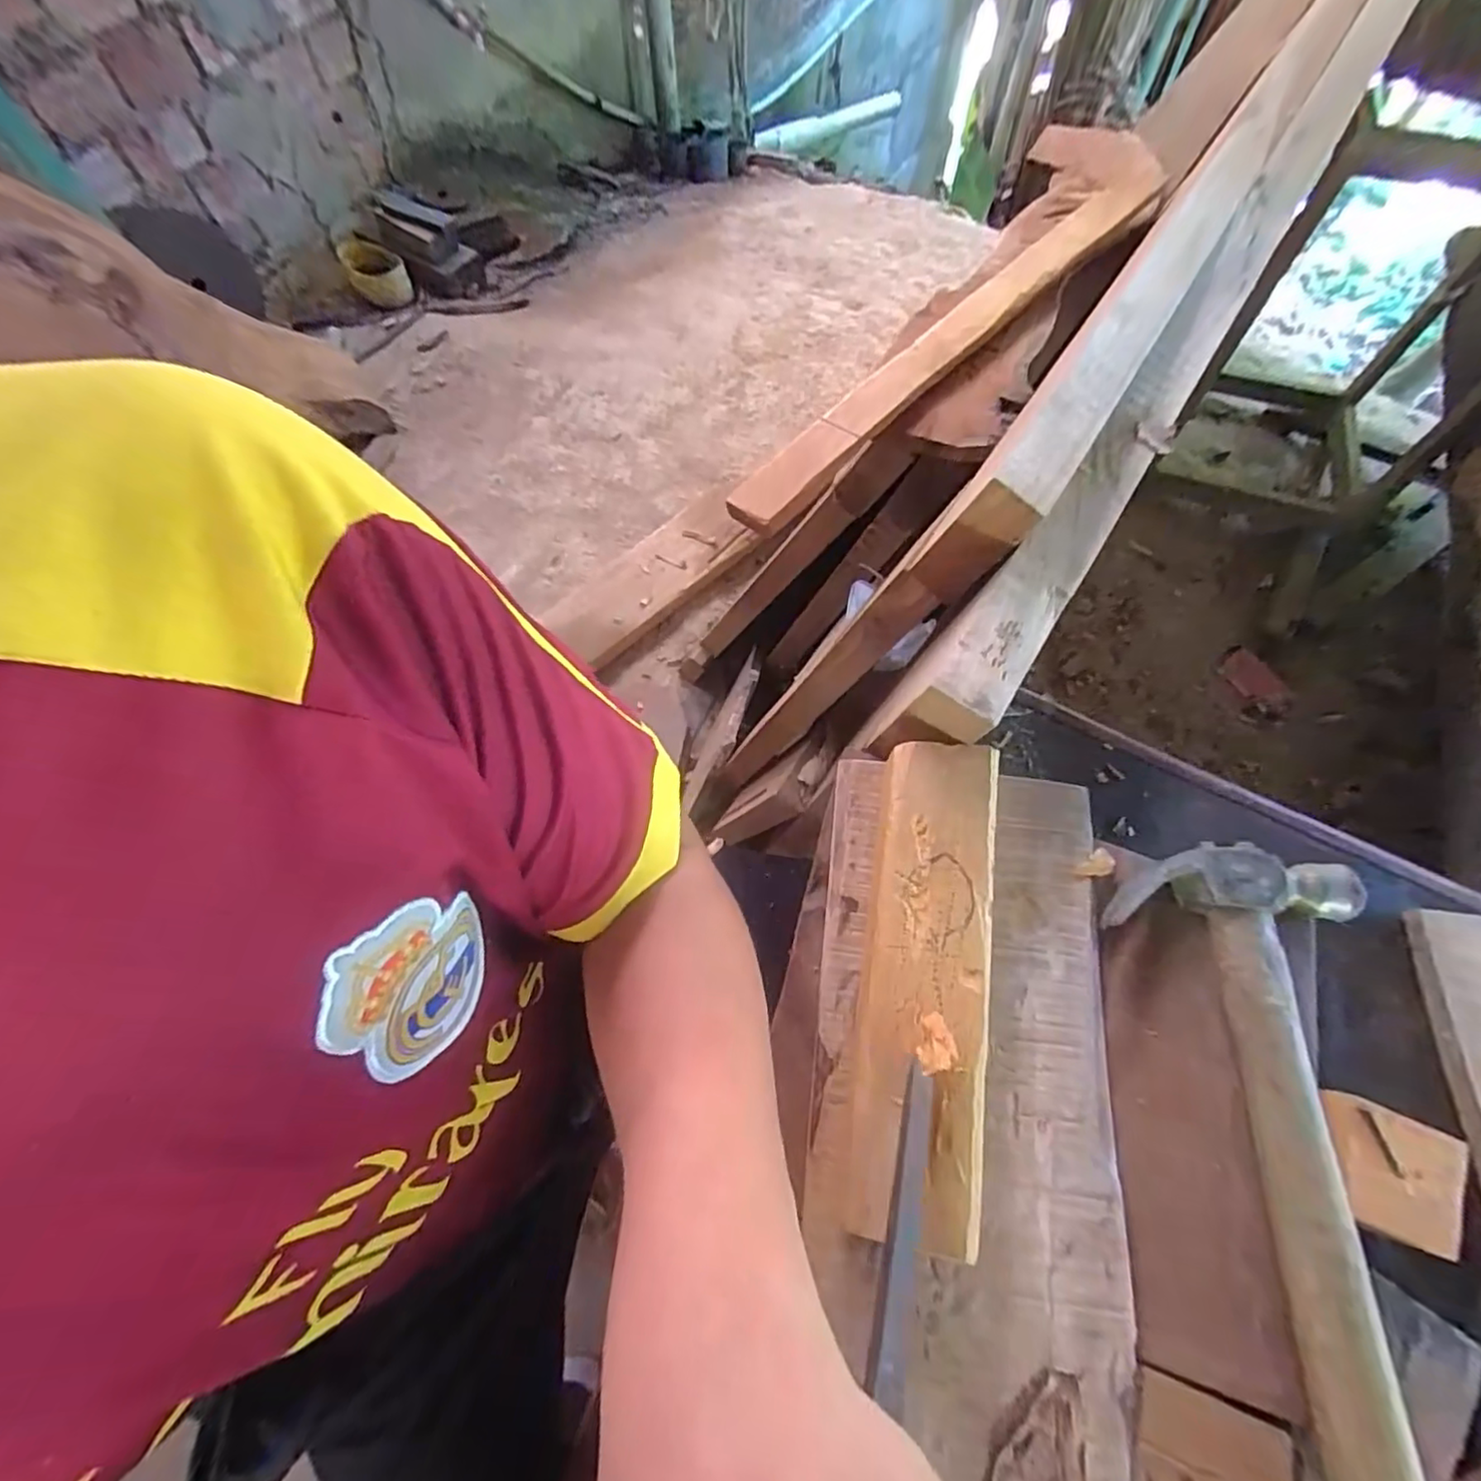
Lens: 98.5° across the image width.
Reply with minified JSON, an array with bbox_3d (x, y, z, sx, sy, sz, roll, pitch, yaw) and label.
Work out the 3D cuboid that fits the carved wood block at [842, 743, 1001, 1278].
[{"bbox_3d":[0.085,0.105,0.300,0.053,0.044,0.210,10,65,1],"label":"carved wood block"}]

